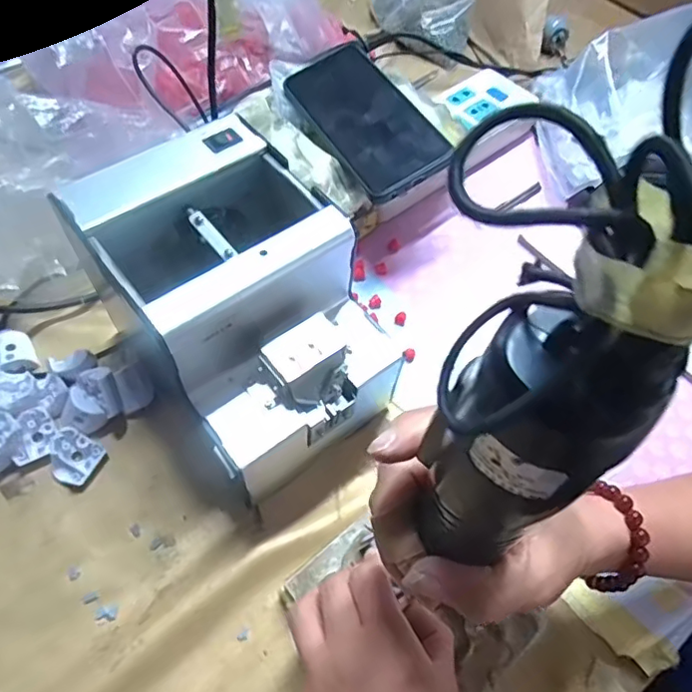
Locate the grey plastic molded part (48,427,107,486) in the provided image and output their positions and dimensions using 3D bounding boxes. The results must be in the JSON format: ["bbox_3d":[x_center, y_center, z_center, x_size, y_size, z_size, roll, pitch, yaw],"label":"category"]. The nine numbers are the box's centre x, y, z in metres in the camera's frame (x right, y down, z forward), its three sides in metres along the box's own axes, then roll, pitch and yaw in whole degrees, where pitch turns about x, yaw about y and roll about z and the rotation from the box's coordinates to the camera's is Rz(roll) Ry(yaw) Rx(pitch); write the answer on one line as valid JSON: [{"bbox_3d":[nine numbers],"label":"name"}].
[{"bbox_3d":[-0.179,0.073,0.368,0.033,0.008,0.030,38,60,-15],"label":"grey plastic molded part"}]

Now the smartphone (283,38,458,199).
[{"bbox_3d":[0.015,-0.188,0.459,0.077,0.006,0.168,-31,62,-5],"label":"smartphone"}]

